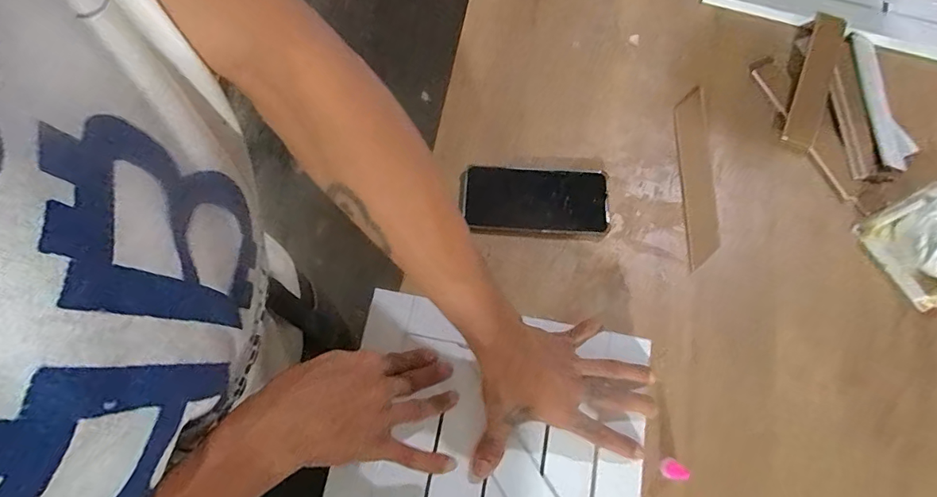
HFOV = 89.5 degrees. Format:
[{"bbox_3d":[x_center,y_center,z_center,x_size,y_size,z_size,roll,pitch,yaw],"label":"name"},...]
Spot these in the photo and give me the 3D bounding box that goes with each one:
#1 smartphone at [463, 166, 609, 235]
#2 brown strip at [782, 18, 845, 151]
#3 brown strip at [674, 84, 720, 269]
[{"bbox_3d":[0.076,-0.055,0.537,0.157,0.013,0.075,4,73,1],"label":"smartphone"},{"bbox_3d":[0.433,-0.211,0.593,0.038,0.008,0.202,23,74,7],"label":"brown strip"},{"bbox_3d":[0.272,-0.085,0.562,0.038,0.010,0.220,2,73,0],"label":"brown strip"}]

